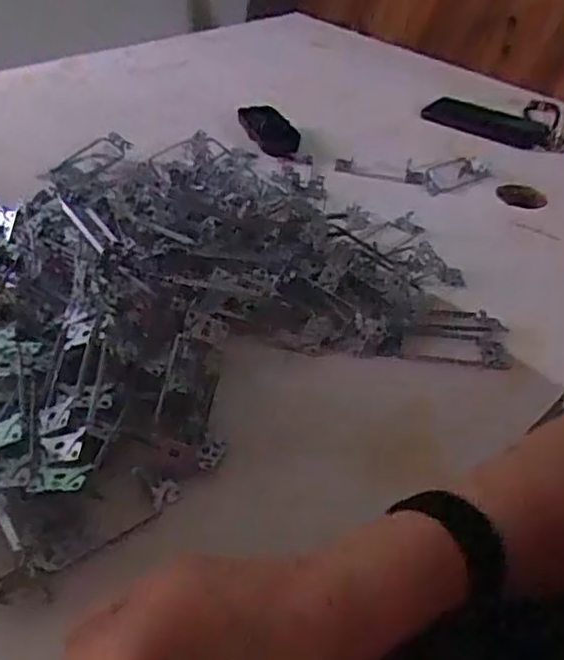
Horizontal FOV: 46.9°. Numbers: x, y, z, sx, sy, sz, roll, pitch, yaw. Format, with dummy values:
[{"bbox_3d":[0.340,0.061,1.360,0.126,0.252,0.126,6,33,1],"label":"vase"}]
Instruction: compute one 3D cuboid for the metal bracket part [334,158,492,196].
[{"bbox_3d":[0.159,-0.187,0.773,0.185,0.023,0.071,2,40,-4],"label":"metal bracket part"}]

